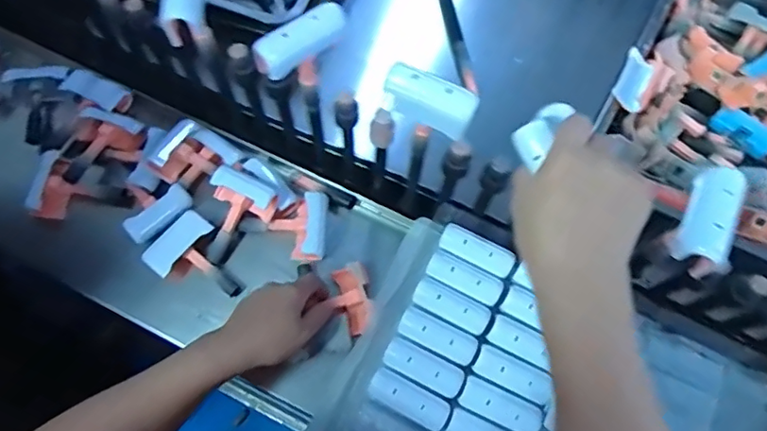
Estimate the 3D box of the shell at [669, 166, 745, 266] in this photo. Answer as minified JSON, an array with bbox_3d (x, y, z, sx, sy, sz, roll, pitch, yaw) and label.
[{"bbox_3d":[0.242,-0.003,0.415,0.029,0.026,0.080,22,72,8],"label":"shell"}]

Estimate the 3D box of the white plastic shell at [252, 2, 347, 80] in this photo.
[{"bbox_3d":[-0.066,-0.146,0.458,0.086,0.032,0.024,-38,75,-12],"label":"white plastic shell"}]

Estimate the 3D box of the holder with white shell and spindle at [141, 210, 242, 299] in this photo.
[{"bbox_3d":[-0.204,0.051,0.628,0.105,0.029,0.076,35,74,11],"label":"holder with white shell and spindle"}]

